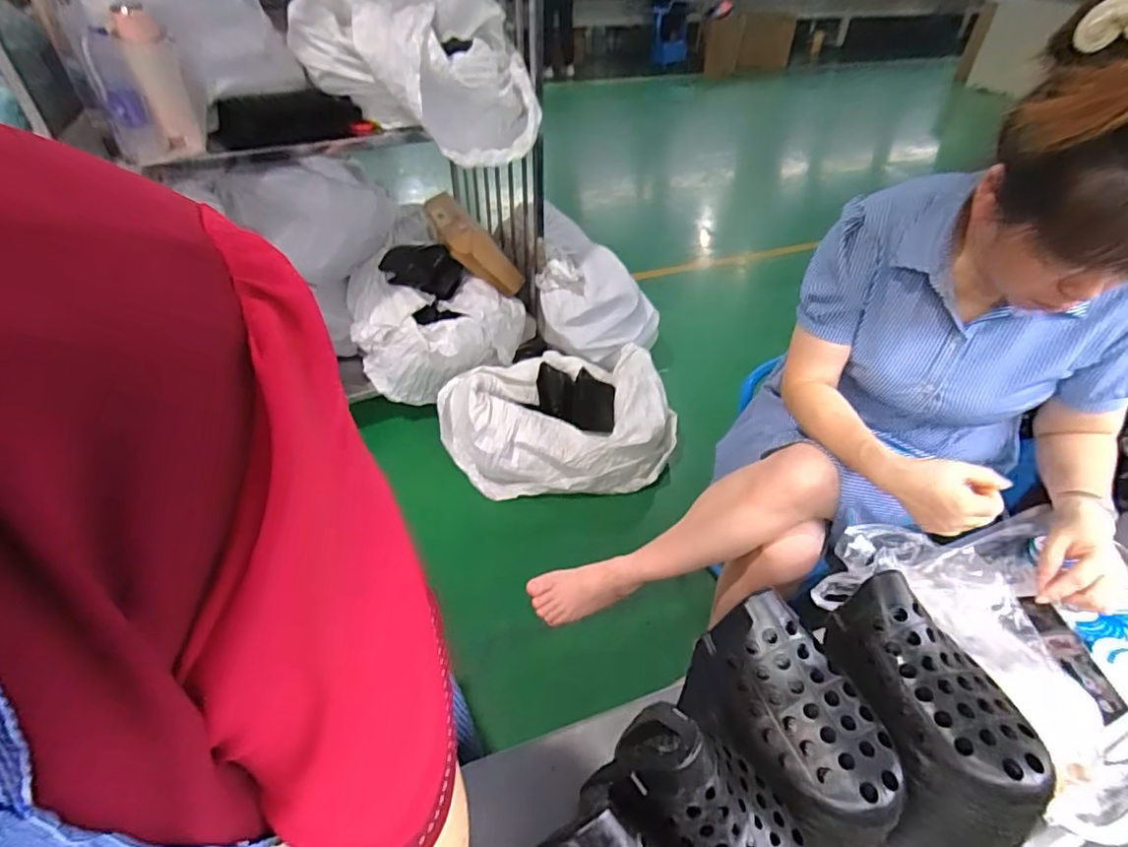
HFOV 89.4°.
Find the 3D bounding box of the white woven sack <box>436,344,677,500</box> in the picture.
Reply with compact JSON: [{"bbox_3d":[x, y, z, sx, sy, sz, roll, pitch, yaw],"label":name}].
[{"bbox_3d":[-0.016,-0.015,1.715,0.690,0.226,0.416,5,42,5],"label":"white woven sack"}]

